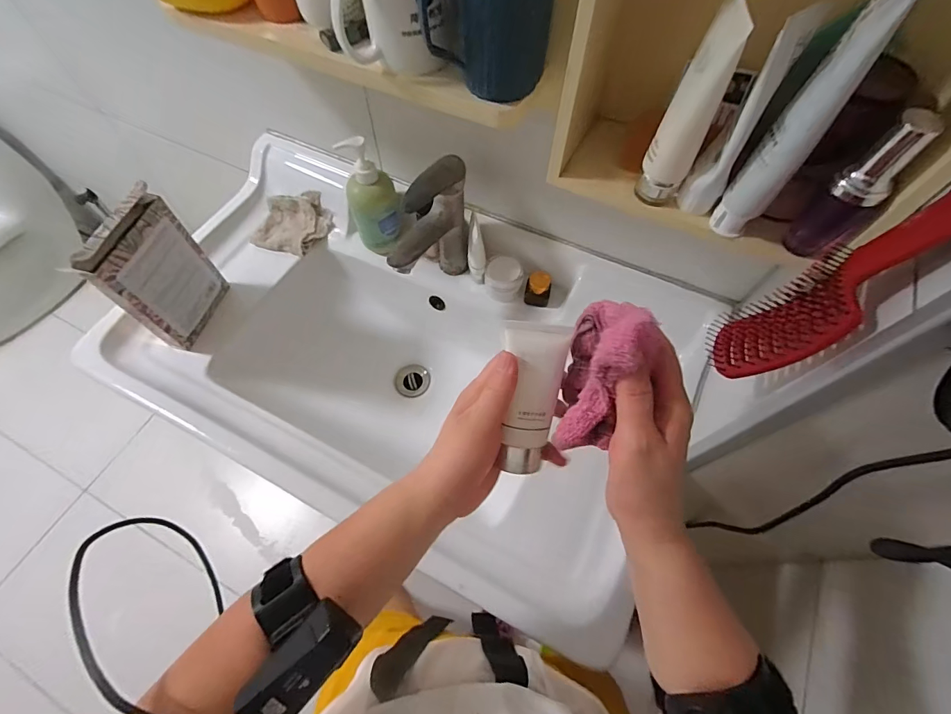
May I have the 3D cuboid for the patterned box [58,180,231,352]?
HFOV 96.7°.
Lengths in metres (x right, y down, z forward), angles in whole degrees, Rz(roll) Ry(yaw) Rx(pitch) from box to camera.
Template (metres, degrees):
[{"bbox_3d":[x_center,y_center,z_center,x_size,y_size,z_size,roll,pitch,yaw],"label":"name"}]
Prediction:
[{"bbox_3d":[-0.403,-0.106,0.549,0.017,0.194,0.127,14,63,7],"label":"patterned box"}]

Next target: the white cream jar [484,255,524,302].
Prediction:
[{"bbox_3d":[0.042,-0.117,0.636,0.056,0.048,0.044,13,63,6],"label":"white cream jar"}]

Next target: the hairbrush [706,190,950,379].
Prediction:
[{"bbox_3d":[0.237,-0.059,0.273,0.047,0.243,0.058,-40,69,-19],"label":"hairbrush"}]

